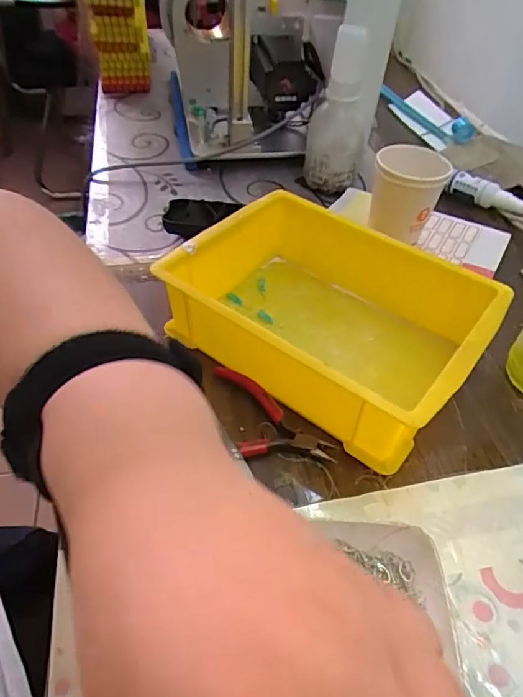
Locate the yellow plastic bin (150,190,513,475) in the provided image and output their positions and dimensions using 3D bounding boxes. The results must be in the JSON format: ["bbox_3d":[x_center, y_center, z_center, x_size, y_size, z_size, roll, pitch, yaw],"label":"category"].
[{"bbox_3d":[0.053,-0.028,0.419,0.243,0.076,0.166,30,52,23],"label":"yellow plastic bin"}]

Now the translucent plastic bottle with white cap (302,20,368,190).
[{"bbox_3d":[0.090,-0.269,0.582,0.068,0.169,0.059,11,47,7],"label":"translucent plastic bottle with white cap"}]

